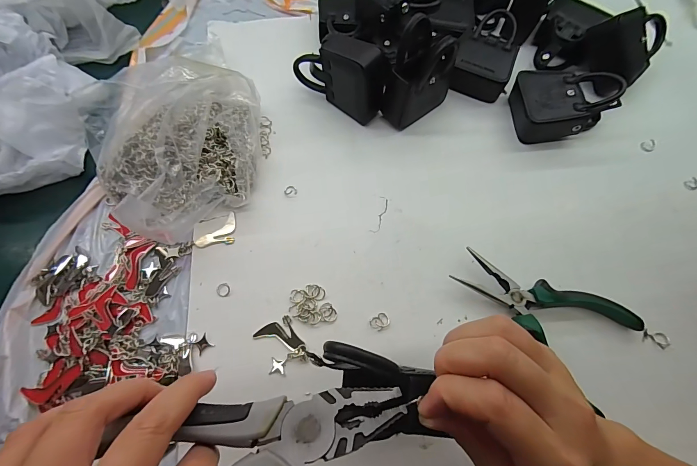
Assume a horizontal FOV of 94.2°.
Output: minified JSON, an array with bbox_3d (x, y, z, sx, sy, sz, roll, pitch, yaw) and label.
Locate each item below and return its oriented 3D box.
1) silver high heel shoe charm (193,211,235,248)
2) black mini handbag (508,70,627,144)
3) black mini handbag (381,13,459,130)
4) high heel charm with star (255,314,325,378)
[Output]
[{"bbox_3d":[-0.132,-0.004,0.321,0.038,0.004,0.034,-8,68,-3],"label":"silver high heel shoe charm"},{"bbox_3d":[0.240,-0.144,0.360,0.104,0.057,0.075,-6,68,-2],"label":"black mini handbag"},{"bbox_3d":[0.073,-0.167,0.340,0.073,0.096,0.047,-41,73,-15],"label":"black mini handbag"},{"bbox_3d":[-0.057,0.096,0.278,0.036,0.004,0.044,-28,70,-11],"label":"high heel charm with star"}]

